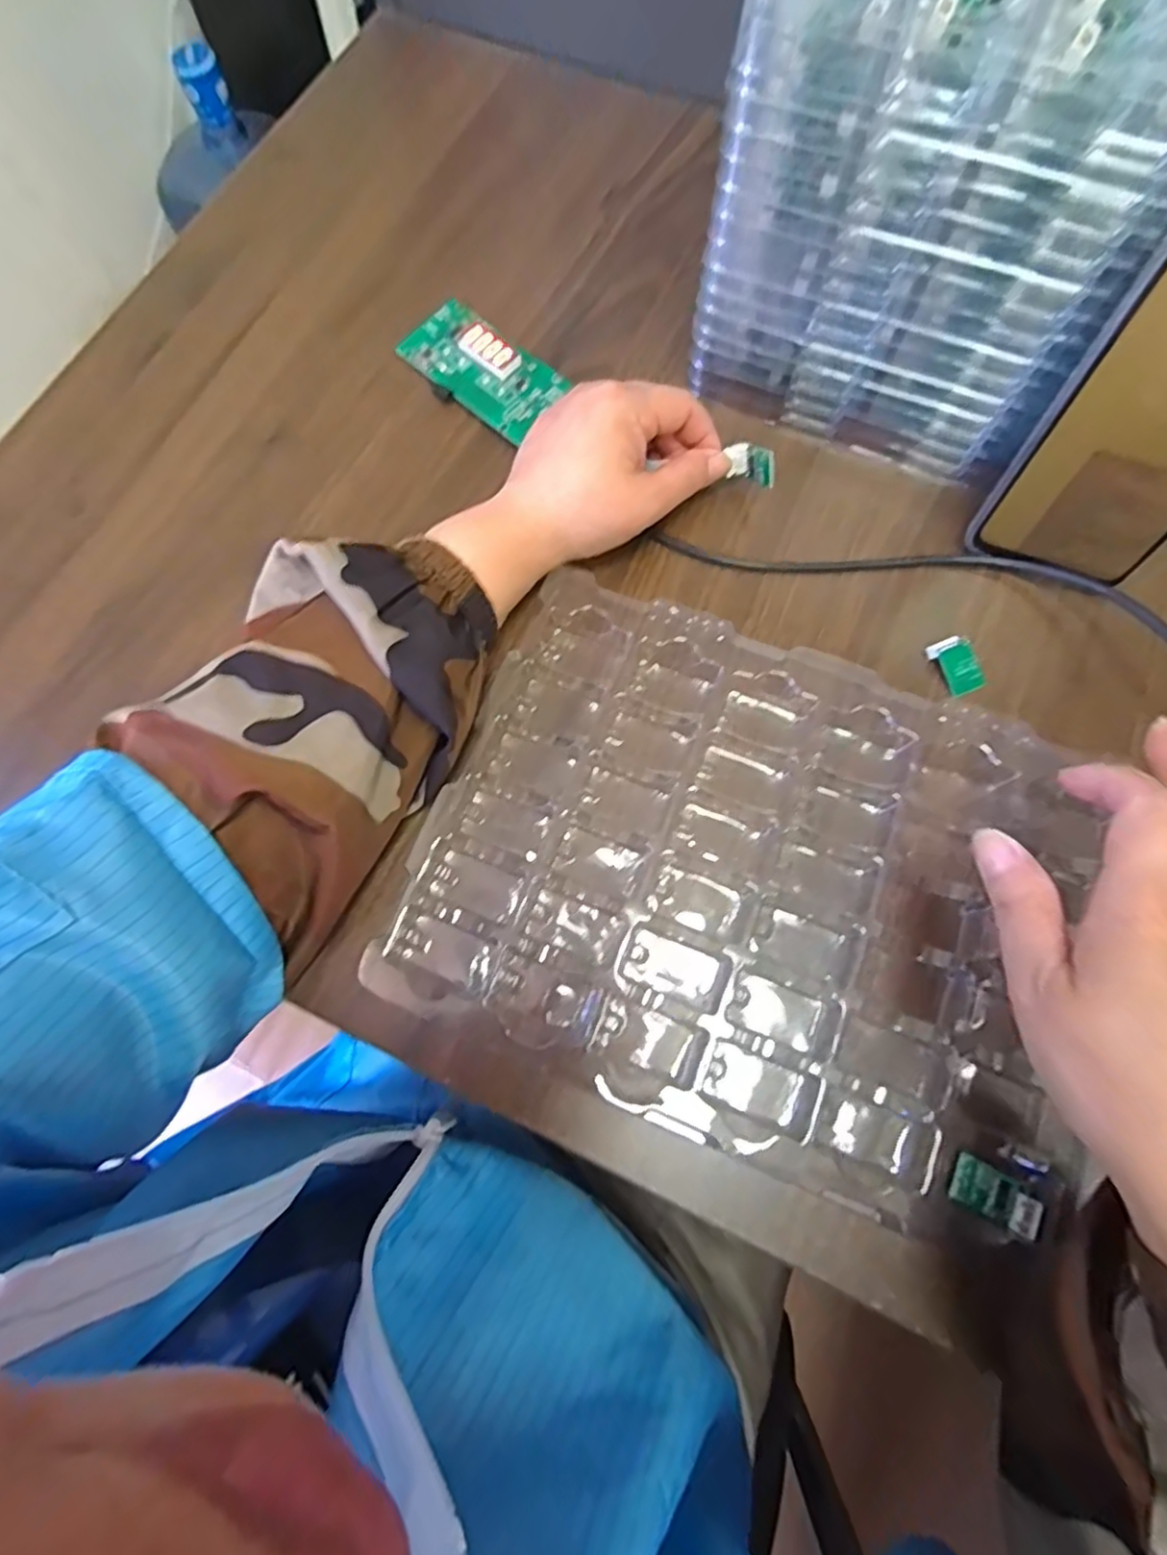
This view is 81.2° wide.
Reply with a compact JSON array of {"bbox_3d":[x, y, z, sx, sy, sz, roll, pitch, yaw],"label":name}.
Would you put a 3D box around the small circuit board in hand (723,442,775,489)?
[{"bbox_3d":[0.084,-0.156,0.340,0.026,0.017,0.009,29,47,31],"label":"small circuit board in hand"}]

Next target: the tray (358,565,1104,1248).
[{"bbox_3d":[0.069,0.042,0.293,0.264,0.025,0.210,22,76,8],"label":"tray"}]

